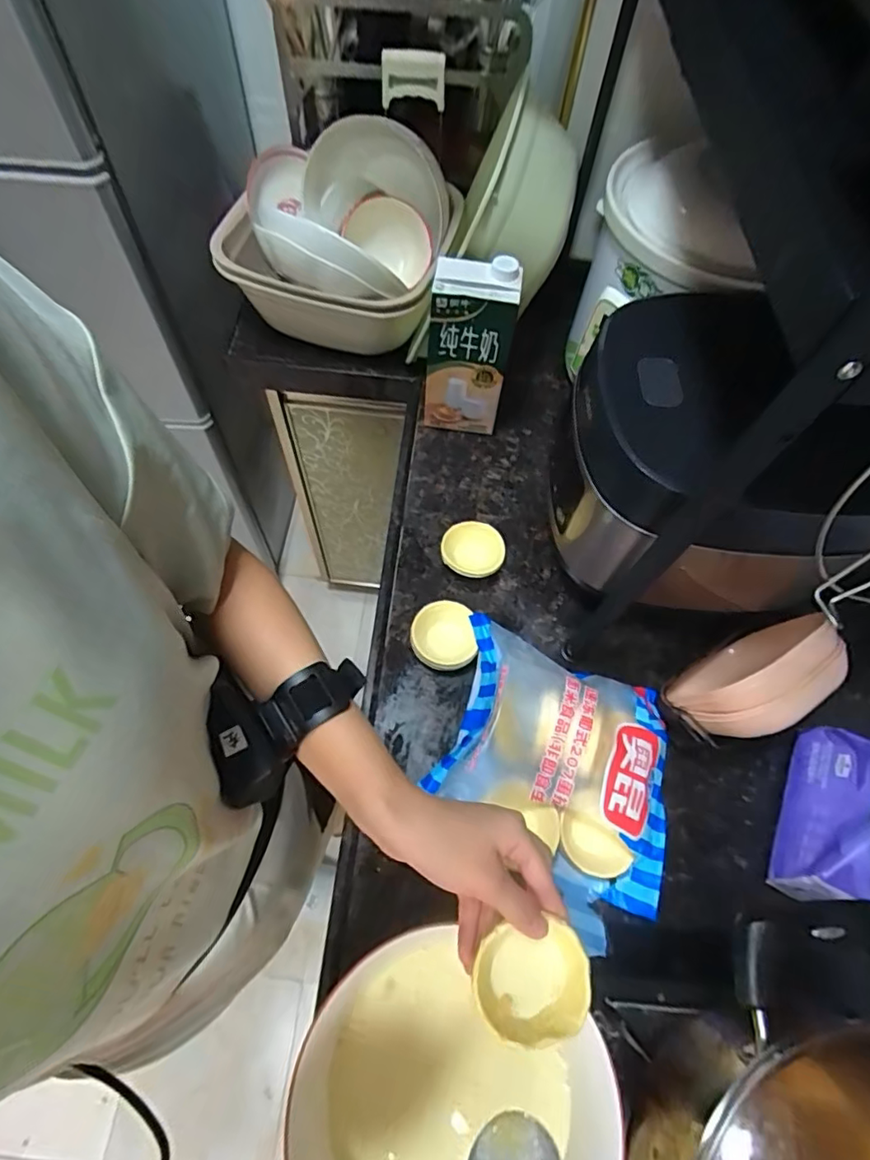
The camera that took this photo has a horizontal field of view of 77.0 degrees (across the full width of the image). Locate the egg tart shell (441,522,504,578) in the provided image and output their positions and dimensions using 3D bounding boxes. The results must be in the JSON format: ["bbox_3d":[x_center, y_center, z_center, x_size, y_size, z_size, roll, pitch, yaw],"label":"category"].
[{"bbox_3d":[0.042,-0.032,0.608,0.067,0.029,0.062,15,65,5],"label":"egg tart shell"}]

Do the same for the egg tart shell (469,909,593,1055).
[{"bbox_3d":[0.058,0.244,0.331,0.067,0.023,0.059,0,64,-3],"label":"egg tart shell"}]

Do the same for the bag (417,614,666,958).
[{"bbox_3d":[0.107,0.175,0.488,0.210,0.075,0.214,19,65,6],"label":"bag"}]

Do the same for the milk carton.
[{"bbox_3d":[0.038,-0.252,0.618,0.087,0.194,0.054,11,64,3],"label":"milk carton"}]

